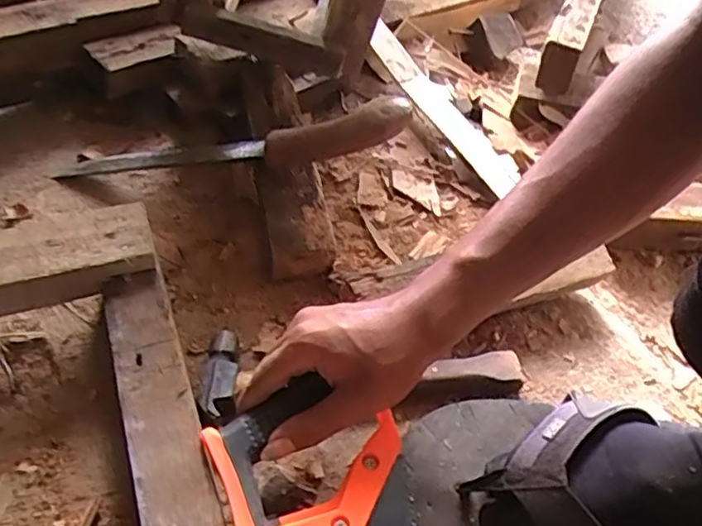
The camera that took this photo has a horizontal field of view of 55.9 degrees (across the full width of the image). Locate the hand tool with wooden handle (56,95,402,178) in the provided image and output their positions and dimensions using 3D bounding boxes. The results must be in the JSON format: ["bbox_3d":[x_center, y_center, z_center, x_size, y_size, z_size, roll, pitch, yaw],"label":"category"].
[{"bbox_3d":[-0.125,-0.110,0.647,0.369,0.033,0.052,-6,45,16],"label":"hand tool with wooden handle"}]

